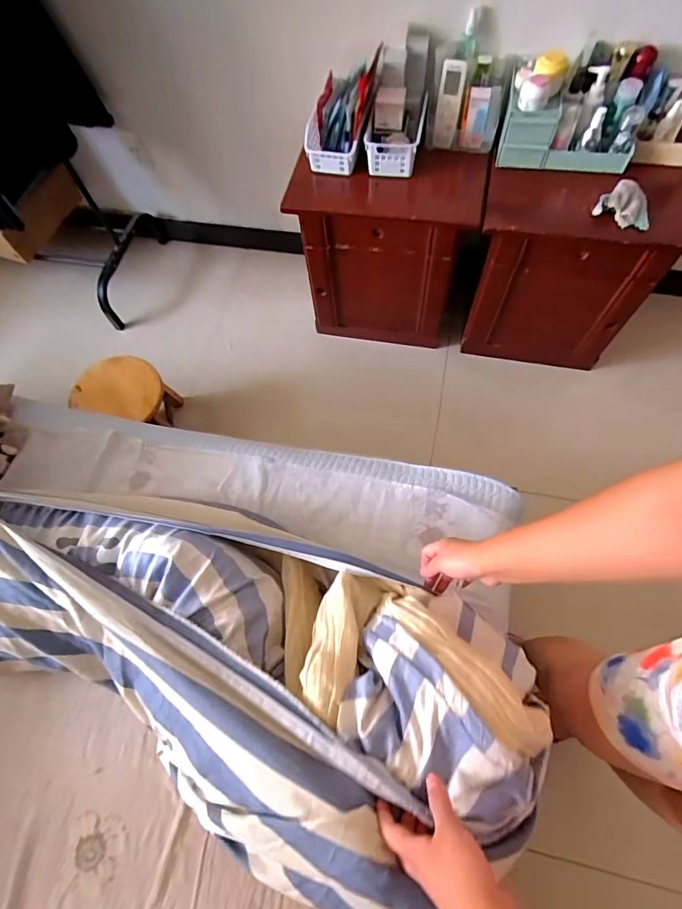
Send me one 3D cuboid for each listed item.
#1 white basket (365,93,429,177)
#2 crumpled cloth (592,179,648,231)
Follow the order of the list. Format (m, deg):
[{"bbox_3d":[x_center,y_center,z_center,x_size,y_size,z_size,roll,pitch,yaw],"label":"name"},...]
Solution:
[{"bbox_3d":[0.125,-0.735,1.015,0.129,0.098,0.156,7,68,7],"label":"white basket"},{"bbox_3d":[0.612,-0.531,0.920,0.115,0.045,0.077,33,74,16],"label":"crumpled cloth"}]

